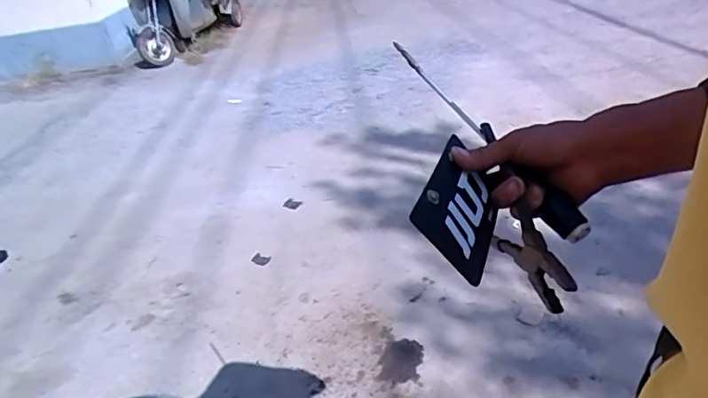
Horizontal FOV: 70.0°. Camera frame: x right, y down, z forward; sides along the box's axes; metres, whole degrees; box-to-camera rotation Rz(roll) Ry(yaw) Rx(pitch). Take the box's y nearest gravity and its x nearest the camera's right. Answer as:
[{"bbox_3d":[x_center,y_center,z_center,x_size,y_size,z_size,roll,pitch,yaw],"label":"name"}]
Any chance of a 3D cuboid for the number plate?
[{"bbox_3d":[0.097,0.005,0.450,0.007,0.080,0.138,-37,12,40],"label":"number plate"}]

